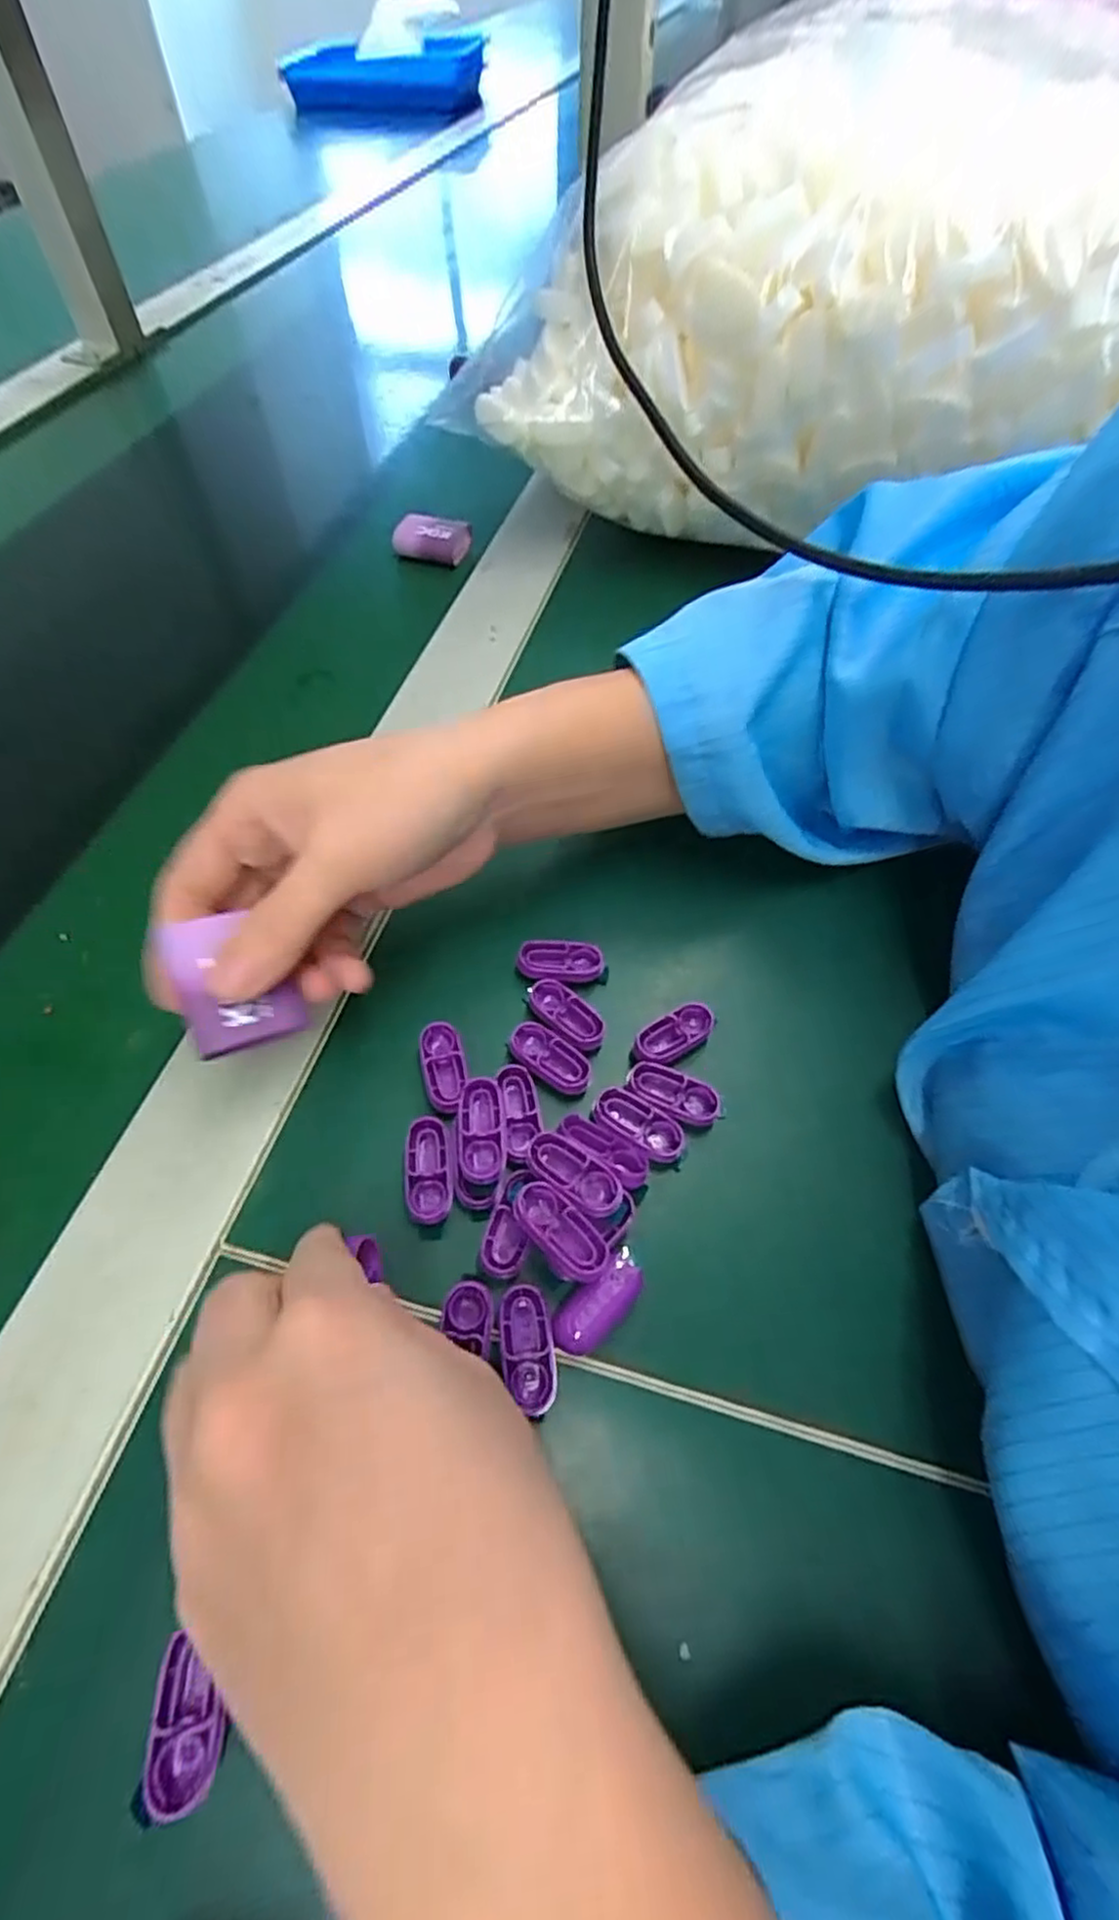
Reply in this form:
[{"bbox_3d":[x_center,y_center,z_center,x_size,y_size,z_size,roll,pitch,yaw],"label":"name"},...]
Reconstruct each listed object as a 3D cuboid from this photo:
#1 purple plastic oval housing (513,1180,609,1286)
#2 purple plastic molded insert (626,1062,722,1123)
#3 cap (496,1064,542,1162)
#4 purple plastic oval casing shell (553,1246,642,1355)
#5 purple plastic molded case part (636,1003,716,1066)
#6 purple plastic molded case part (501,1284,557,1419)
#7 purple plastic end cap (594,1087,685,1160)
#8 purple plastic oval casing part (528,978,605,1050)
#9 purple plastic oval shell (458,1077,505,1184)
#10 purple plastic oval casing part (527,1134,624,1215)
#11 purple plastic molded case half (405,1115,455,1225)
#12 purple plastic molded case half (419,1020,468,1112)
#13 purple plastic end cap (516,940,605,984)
[{"bbox_3d":[0.000,0.085,0.220,0.017,0.011,0.033,-40,67,-23],"label":"purple plastic oval housing"},{"bbox_3d":[0.041,0.047,0.253,0.033,0.004,0.016,24,61,13],"label":"purple plastic molded insert"},{"bbox_3d":[-0.014,0.054,0.250,0.013,0.008,0.033,-8,59,-7],"label":"cap"},{"bbox_3d":[0.012,0.106,0.217,0.034,0.005,0.014,-38,66,-22],"label":"purple plastic oval casing shell"},{"bbox_3d":[0.044,0.028,0.266,0.035,0.005,0.015,-27,63,-17],"label":"purple plastic molded case part"},{"bbox_3d":[-0.010,0.116,0.211,0.015,0.005,0.033,-6,59,-6],"label":"purple plastic molded case part"},{"bbox_3d":[0.028,0.058,0.249,0.032,0.004,0.015,29,62,15],"label":"purple plastic end cap"},{"bbox_3d":[0.002,0.021,0.271,0.033,0.009,0.017,38,64,20],"label":"purple plastic oval casing part"},{"bbox_3d":[-0.026,0.057,0.236,0.016,0.013,0.032,-3,58,-4],"label":"purple plastic oval shell"},{"bbox_3d":[0.005,0.070,0.230,0.033,0.009,0.016,34,63,18],"label":"purple plastic oval casing part"},{"bbox_3d":[-0.044,0.070,0.236,0.017,0.005,0.034,-6,59,-5],"label":"purple plastic molded case half"},{"bbox_3d":[-0.042,0.040,0.258,0.016,0.010,0.034,-11,59,-8],"label":"purple plastic molded case half"},{"bbox_3d":[0.000,0.000,0.283,0.034,0.010,0.014,1,58,-1],"label":"purple plastic end cap"}]

